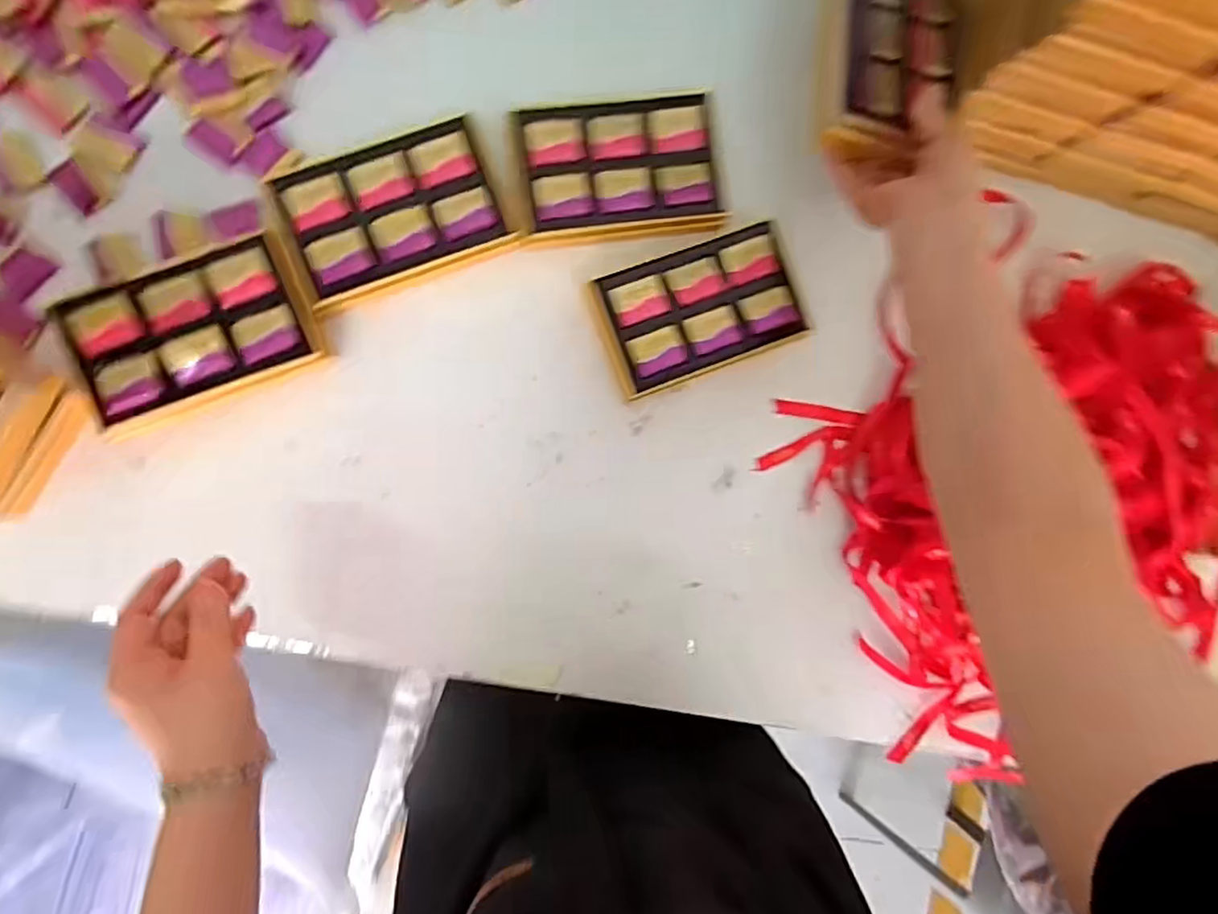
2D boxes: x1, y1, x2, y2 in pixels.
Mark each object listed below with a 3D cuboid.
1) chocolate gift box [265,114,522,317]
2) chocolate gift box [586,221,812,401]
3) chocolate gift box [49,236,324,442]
[{"bbox_3d":[-0.161,-0.187,0.488,0.164,0.019,0.108,-22,94,-7],"label":"chocolate gift box"},{"bbox_3d":[0.075,-0.120,0.528,0.165,0.034,0.099,-21,94,-7],"label":"chocolate gift box"},{"bbox_3d":[-0.310,-0.090,0.481,0.157,0.034,0.093,-24,94,-6],"label":"chocolate gift box"}]

